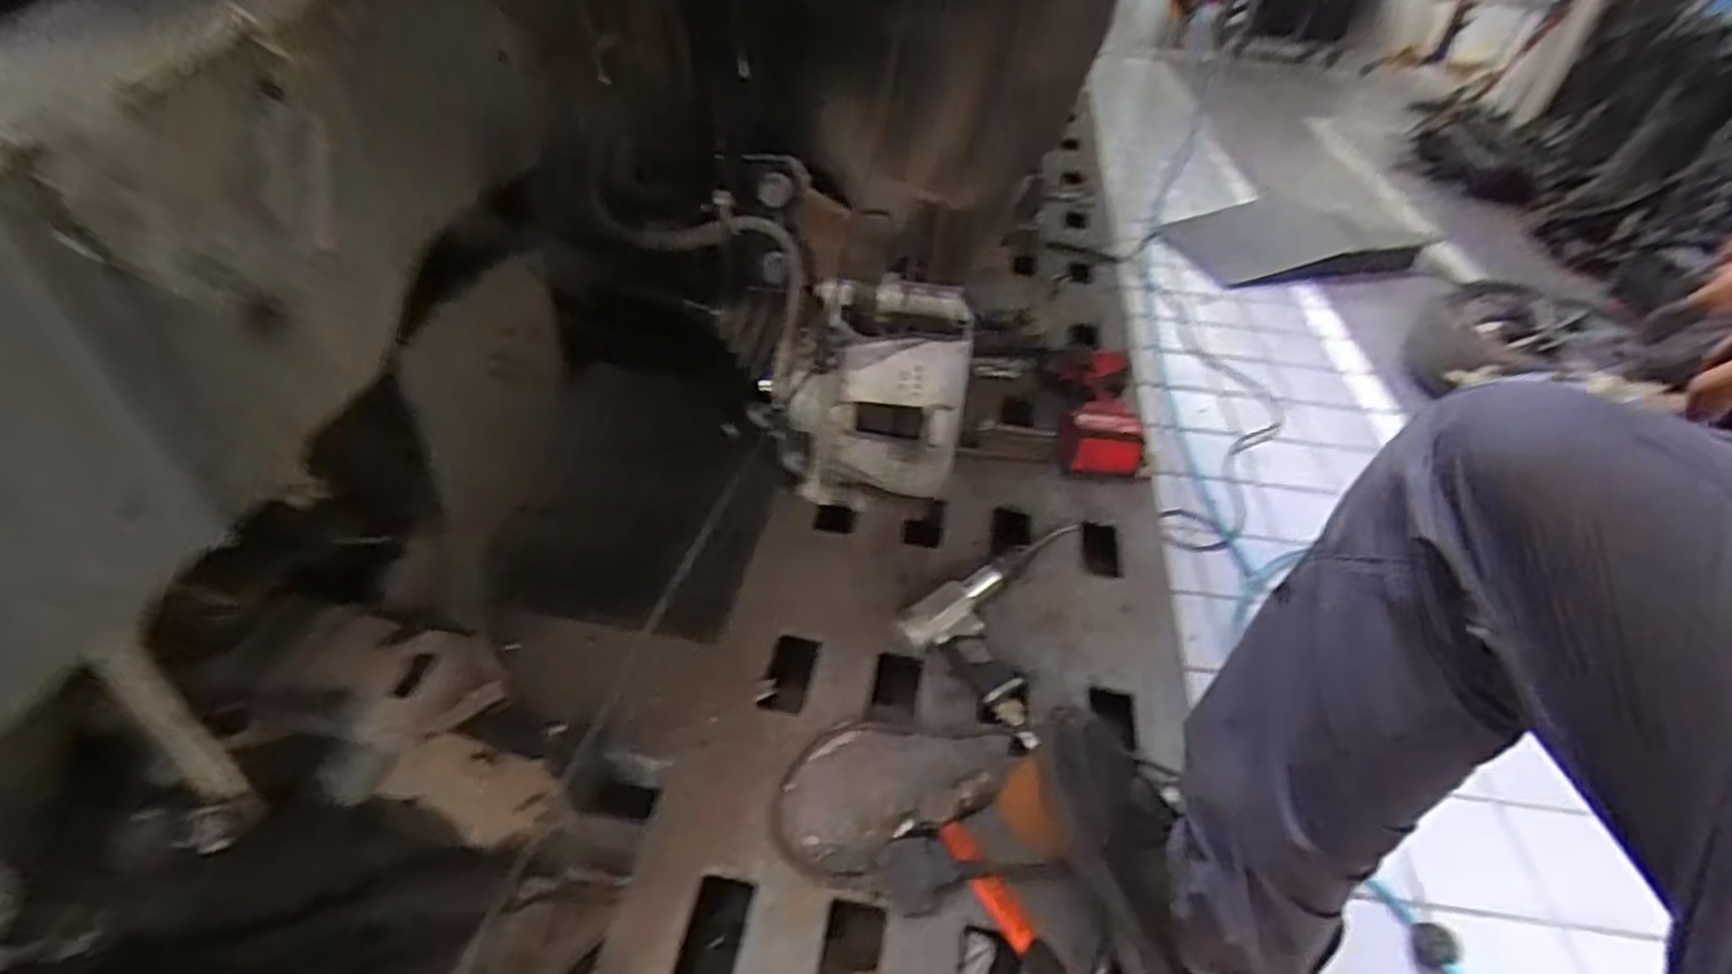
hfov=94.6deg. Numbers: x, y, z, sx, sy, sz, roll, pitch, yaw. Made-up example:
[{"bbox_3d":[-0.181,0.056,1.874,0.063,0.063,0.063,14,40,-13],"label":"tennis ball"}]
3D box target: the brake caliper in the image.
[{"bbox_3d":[0.010,-0.074,0.645,0.144,0.176,0.099,1,41,-4],"label":"brake caliper"}]

